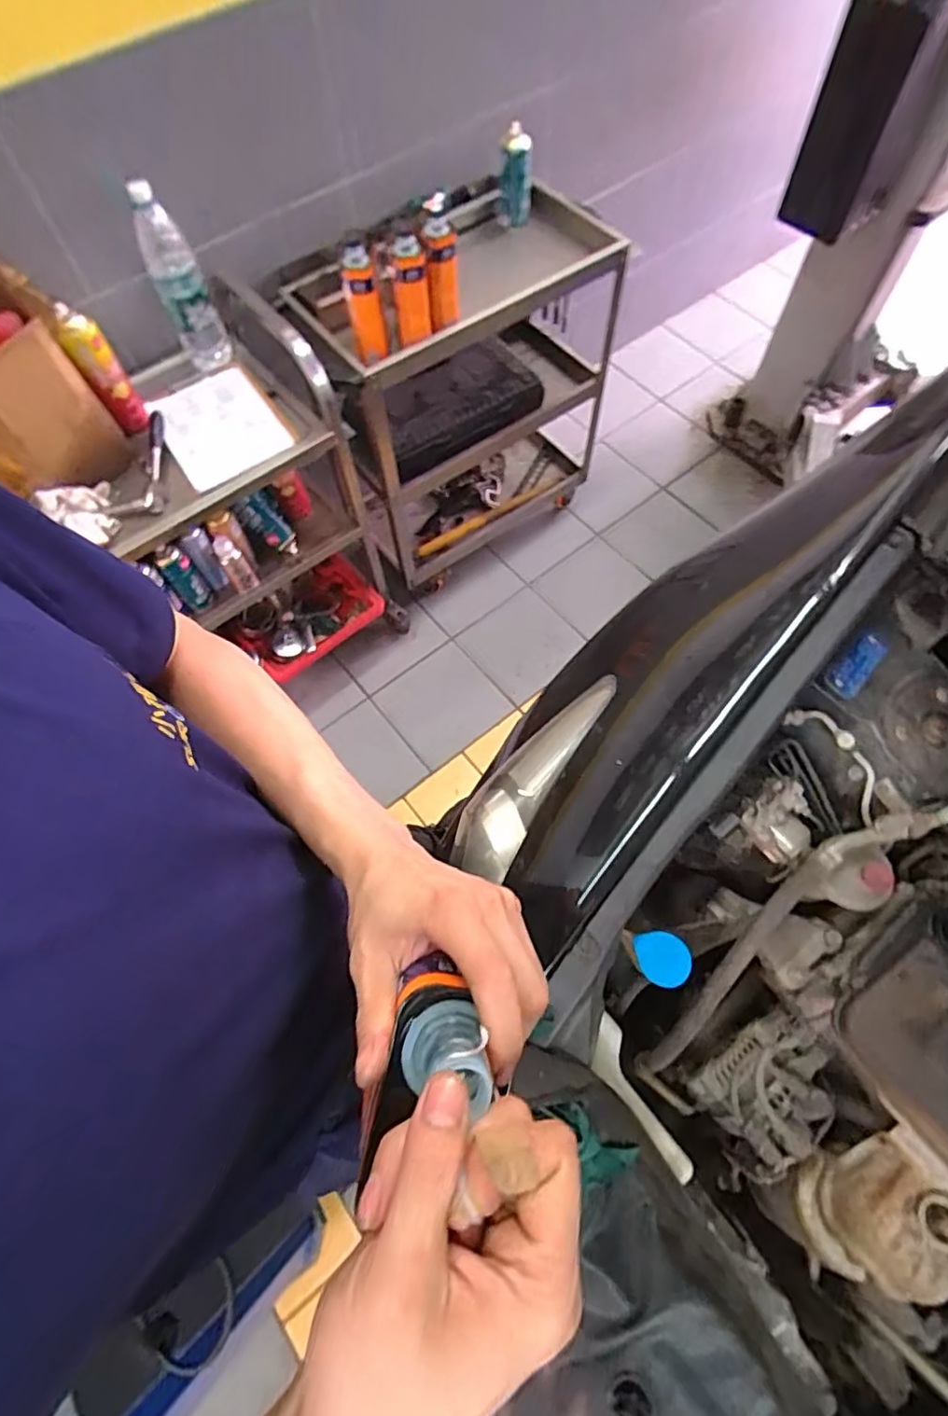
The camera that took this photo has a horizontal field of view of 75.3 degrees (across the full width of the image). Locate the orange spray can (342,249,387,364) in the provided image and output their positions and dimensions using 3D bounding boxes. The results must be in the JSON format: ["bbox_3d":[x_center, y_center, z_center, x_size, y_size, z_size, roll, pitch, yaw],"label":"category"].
[{"bbox_3d":[-0.206,-0.757,1.177,0.069,0.197,0.067,-10,65,-2],"label":"orange spray can"}]

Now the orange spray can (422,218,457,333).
[{"bbox_3d":[-0.062,-0.844,1.212,0.062,0.178,0.069,-4,65,1],"label":"orange spray can"}]

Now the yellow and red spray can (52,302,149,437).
[{"bbox_3d":[-0.692,-0.624,1.156,0.070,0.210,0.074,-33,67,-12],"label":"yellow and red spray can"}]

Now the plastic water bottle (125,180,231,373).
[{"bbox_3d":[-0.583,-0.840,1.220,0.093,0.318,0.077,-23,66,-8],"label":"plastic water bottle"}]

